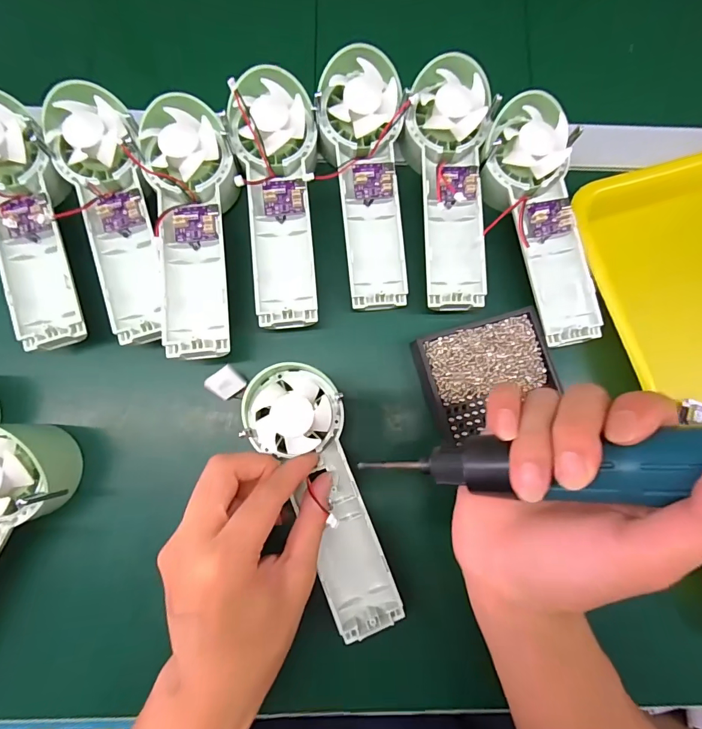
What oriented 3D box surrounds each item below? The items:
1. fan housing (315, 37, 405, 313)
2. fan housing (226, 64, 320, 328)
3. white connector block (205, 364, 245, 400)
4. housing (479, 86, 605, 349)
[{"bbox_3d":[0.013,-0.130,0.297,0.056,0.026,0.175,-6,96,-2],"label":"fan housing"},{"bbox_3d":[-0.051,-0.115,0.286,0.057,0.036,0.173,-5,81,-2],"label":"fan housing"},{"bbox_3d":[-0.089,0.014,0.288,0.023,0.015,0.019,-36,84,-6],"label":"white connector block"},{"bbox_3d":[0.140,-0.103,0.285,0.060,0.032,0.174,-11,82,-3],"label":"housing"}]

